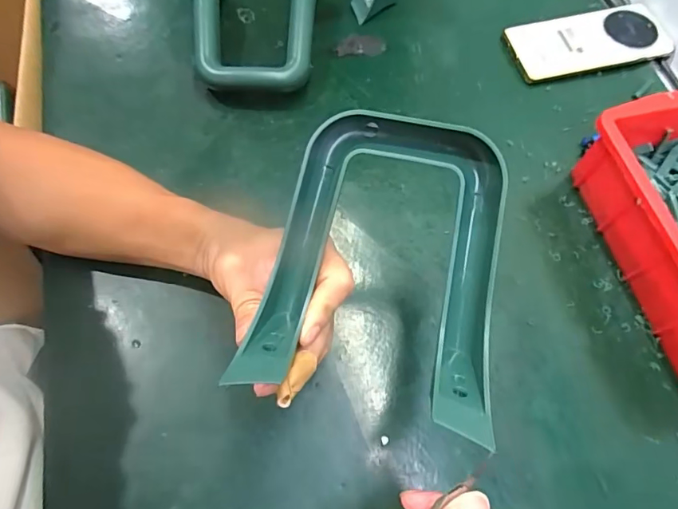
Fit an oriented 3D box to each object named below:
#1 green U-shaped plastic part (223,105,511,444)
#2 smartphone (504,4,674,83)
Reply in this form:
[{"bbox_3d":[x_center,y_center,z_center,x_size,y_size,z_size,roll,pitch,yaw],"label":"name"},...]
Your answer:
[{"bbox_3d":[0.030,0.006,0.247,0.132,0.061,0.154,13,66,3],"label":"green U-shaped plastic part"},{"bbox_3d":[0.263,-0.225,0.478,0.162,0.010,0.073,-11,75,-3],"label":"smartphone"}]

